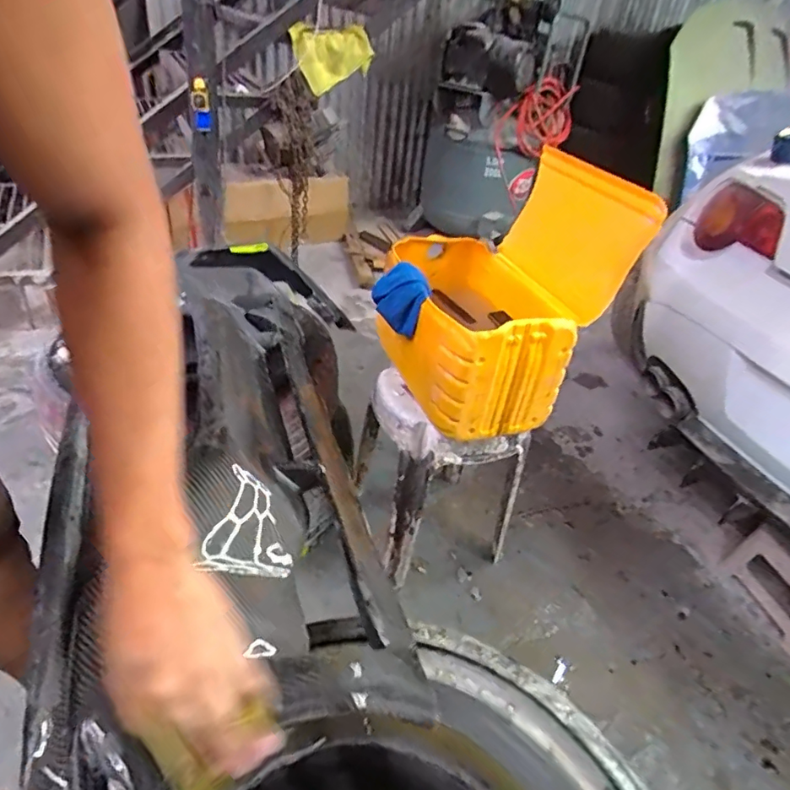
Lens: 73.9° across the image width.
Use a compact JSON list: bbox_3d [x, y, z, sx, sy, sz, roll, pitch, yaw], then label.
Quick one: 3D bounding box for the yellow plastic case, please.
[{"bbox_3d":[0.190,-0.218,1.007,0.401,0.381,0.429,-9,40,-23],"label":"yellow plastic case"}]

